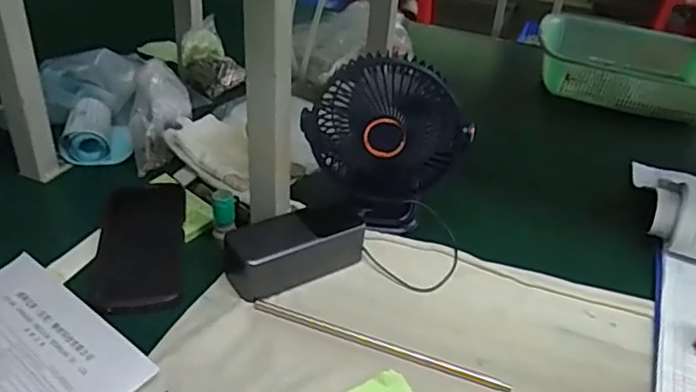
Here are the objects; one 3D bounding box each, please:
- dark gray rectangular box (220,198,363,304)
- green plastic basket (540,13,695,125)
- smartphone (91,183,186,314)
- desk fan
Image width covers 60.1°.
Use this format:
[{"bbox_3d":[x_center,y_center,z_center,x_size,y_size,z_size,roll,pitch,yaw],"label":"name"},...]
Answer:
[{"bbox_3d":[-0.048,0.043,0.570,0.134,0.045,0.059,-15,38,-28],"label":"dark gray rectangular box"},{"bbox_3d":[0.463,-0.211,0.988,0.286,0.076,0.202,14,34,14],"label":"green plastic basket"},{"bbox_3d":[-0.200,0.042,0.584,0.078,0.016,0.169,-3,34,-12],"label":"smartphone"},{"bbox_3d":[0.038,-0.045,0.620,0.163,0.175,0.069,4,33,-2],"label":"desk fan"}]

